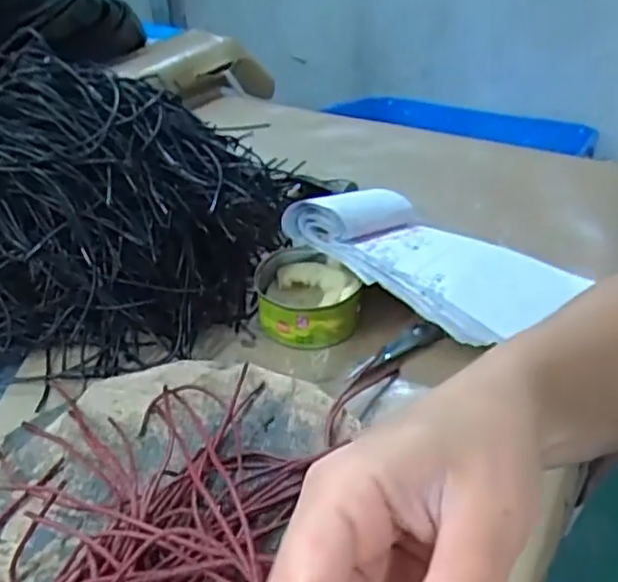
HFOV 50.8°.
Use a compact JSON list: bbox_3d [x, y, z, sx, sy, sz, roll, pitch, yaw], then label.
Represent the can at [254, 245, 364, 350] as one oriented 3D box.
[{"bbox_3d":[-0.001,0.004,0.516,0.078,0.044,0.078,-2,36,1],"label":"can"}]

